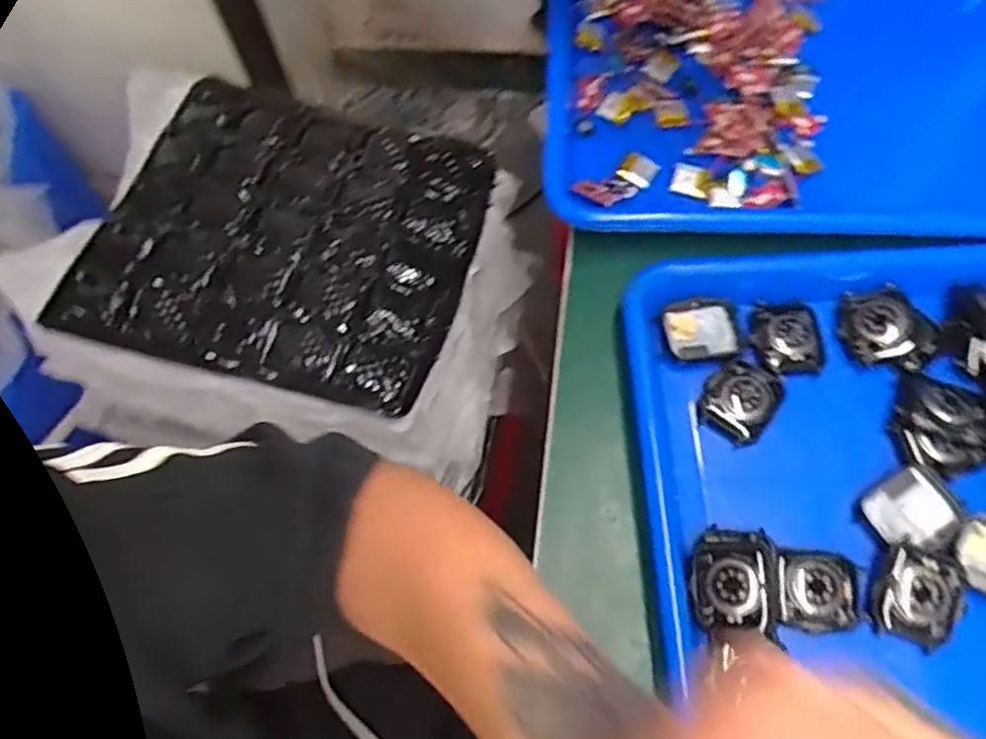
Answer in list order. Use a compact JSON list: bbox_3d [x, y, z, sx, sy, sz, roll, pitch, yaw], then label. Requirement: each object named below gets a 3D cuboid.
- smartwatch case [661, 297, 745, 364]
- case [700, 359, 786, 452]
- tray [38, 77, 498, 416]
[{"bbox_3d":[0.121,-0.023,0.417,0.043,0.007,0.039,-8,65,0],"label":"smartwatch case"},{"bbox_3d":[0.137,0.017,0.398,0.038,0.007,0.047,32,71,17],"label":"case"},{"bbox_3d":[-0.171,-0.112,0.591,0.301,0.035,0.262,13,66,9],"label":"tray"}]

